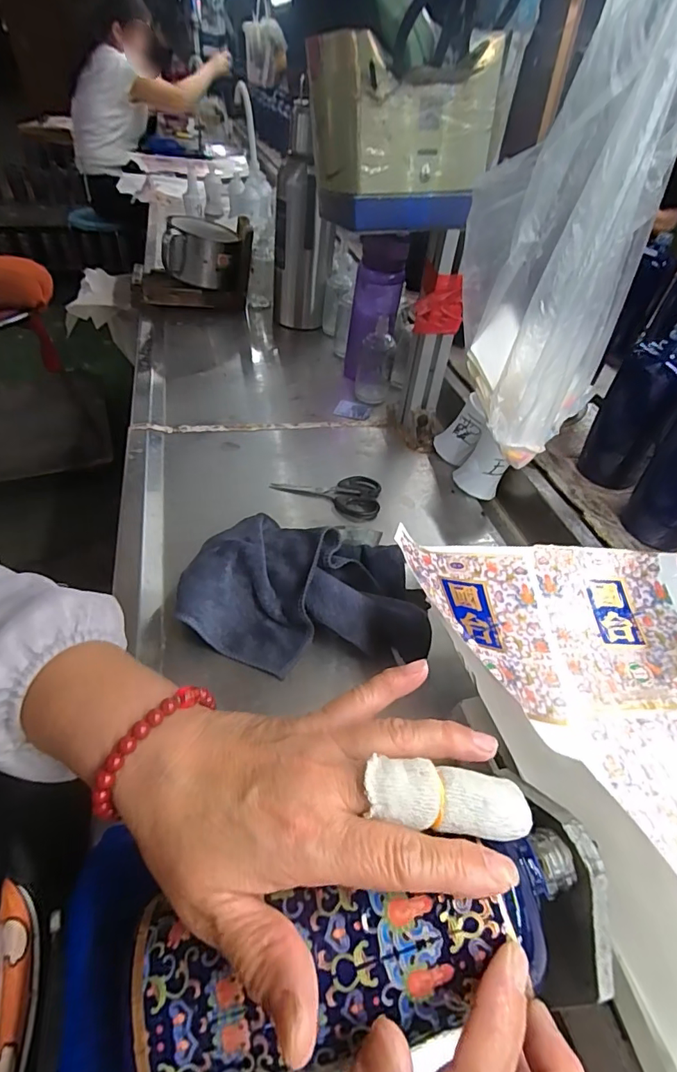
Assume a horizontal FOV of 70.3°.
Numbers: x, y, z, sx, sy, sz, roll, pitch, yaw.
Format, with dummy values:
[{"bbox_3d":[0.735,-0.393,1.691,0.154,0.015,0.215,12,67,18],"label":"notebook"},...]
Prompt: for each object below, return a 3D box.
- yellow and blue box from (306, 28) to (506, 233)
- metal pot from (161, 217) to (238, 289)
[{"bbox_3d":[0.056,-0.381,0.464,0.141,0.135,0.103,-13,48,-18],"label":"yellow and blue box"},{"bbox_3d":[-0.271,-0.559,0.940,0.135,0.102,0.132,3,54,-23],"label":"metal pot"}]

